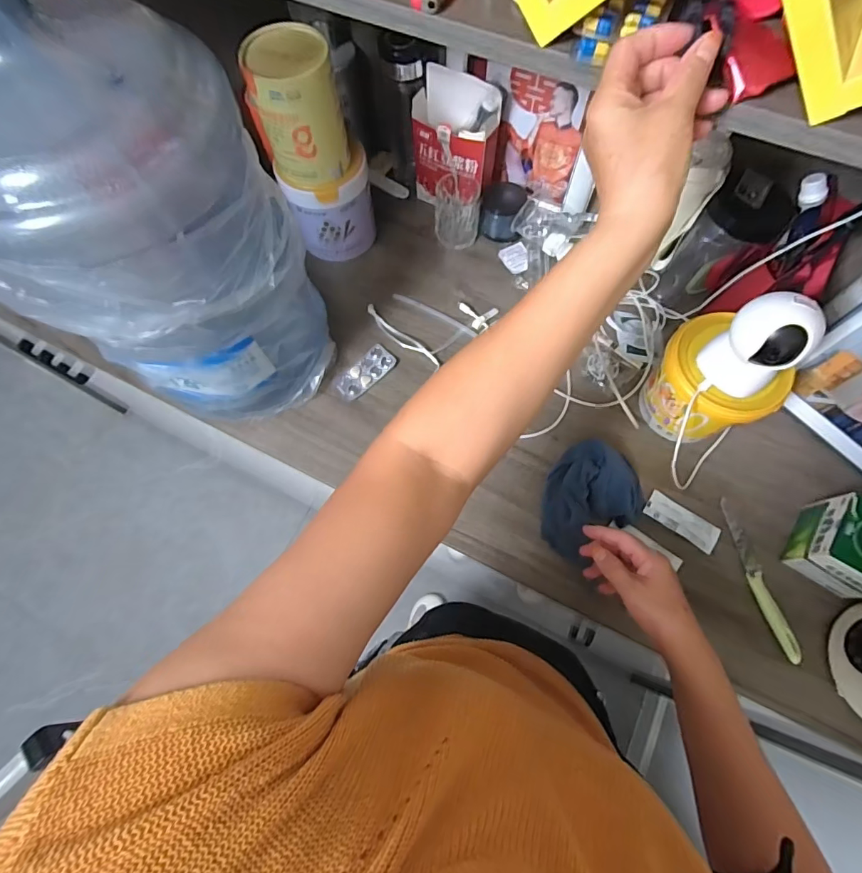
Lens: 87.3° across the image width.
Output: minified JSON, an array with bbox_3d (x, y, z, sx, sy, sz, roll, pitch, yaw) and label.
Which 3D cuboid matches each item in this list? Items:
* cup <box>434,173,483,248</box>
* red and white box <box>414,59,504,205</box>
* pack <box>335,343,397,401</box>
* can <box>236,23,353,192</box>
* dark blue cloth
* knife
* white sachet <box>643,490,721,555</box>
[{"bbox_3d":[0.042,-0.354,0.715,0.070,0.080,0.073,4,70,3],"label":"cup"},{"bbox_3d":[0.035,-0.433,0.686,0.132,0.182,0.061,23,72,10],"label":"red and white box"},{"bbox_3d":[-0.095,-0.092,0.663,0.042,0.006,0.093,40,76,14],"label":"pack"},{"bbox_3d":[-0.166,-0.404,0.565,0.101,0.139,0.094,-1,70,1],"label":"can"},{"bbox_3d":[0.196,0.075,0.571,0.137,0.043,0.111,-36,73,-11],"label":"dark blue cloth"},{"bbox_3d":[0.397,0.169,0.550,0.025,0.016,0.190,-10,70,-2],"label":"knife"},{"bbox_3d":[0.320,0.108,0.575,0.091,0.008,0.036,34,76,9],"label":"white sachet"}]

